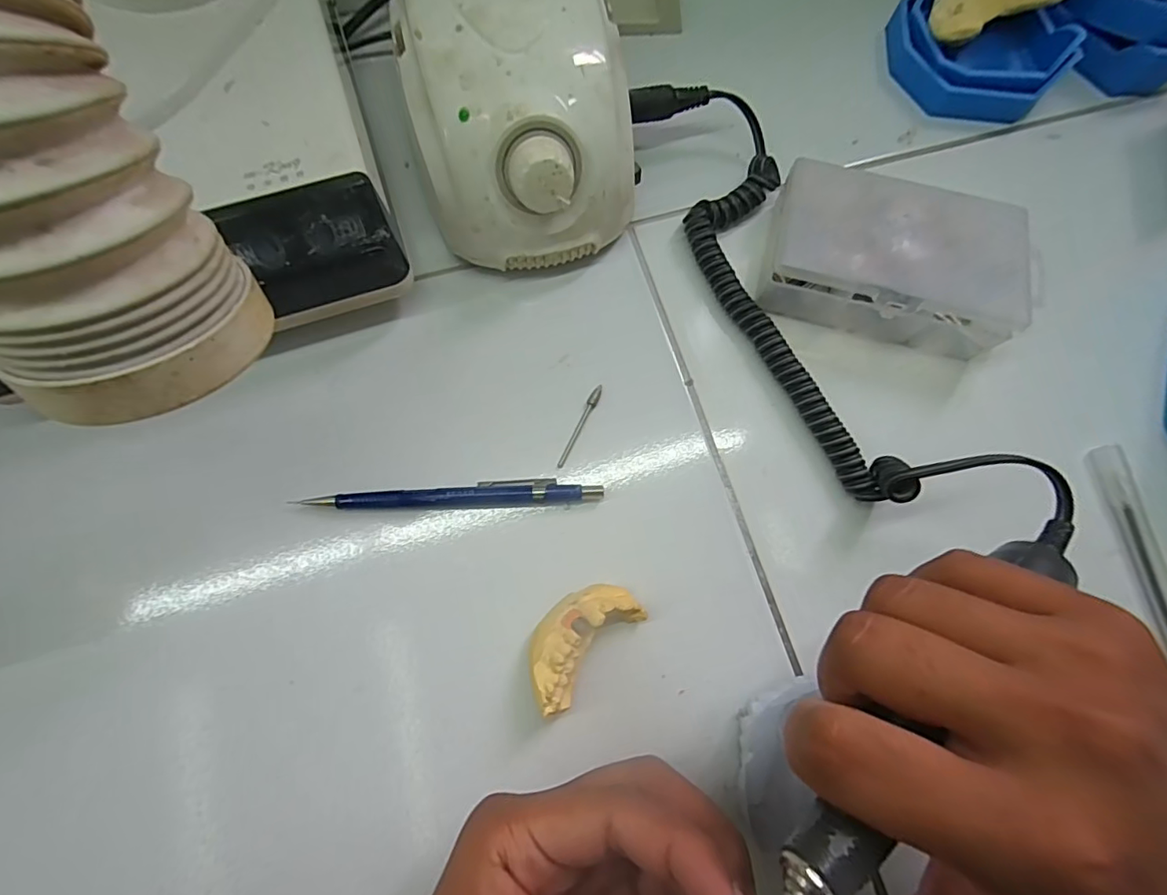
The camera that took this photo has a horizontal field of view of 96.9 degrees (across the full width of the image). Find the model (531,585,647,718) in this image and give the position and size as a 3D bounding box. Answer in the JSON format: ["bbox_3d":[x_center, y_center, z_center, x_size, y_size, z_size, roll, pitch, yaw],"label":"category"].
[{"bbox_3d":[-0.002,0.080,0.219,0.030,0.023,0.055,42,78,10],"label":"model"}]

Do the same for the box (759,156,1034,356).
[{"bbox_3d":[0.155,-0.094,0.259,0.119,0.036,0.073,18,75,4],"label":"box"}]

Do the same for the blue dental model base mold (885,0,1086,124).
[{"bbox_3d":[0.228,-0.230,0.298,0.082,0.029,0.072,1,74,0],"label":"blue dental model base mold"}]

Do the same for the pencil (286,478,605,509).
[{"bbox_3d":[-0.060,0.023,0.239,0.136,0.010,0.012,-3,74,-2],"label":"pencil"}]

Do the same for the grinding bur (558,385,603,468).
[{"bbox_3d":[-0.001,-0.010,0.253,0.005,0.005,0.045,24,78,5],"label":"grinding bur"}]

